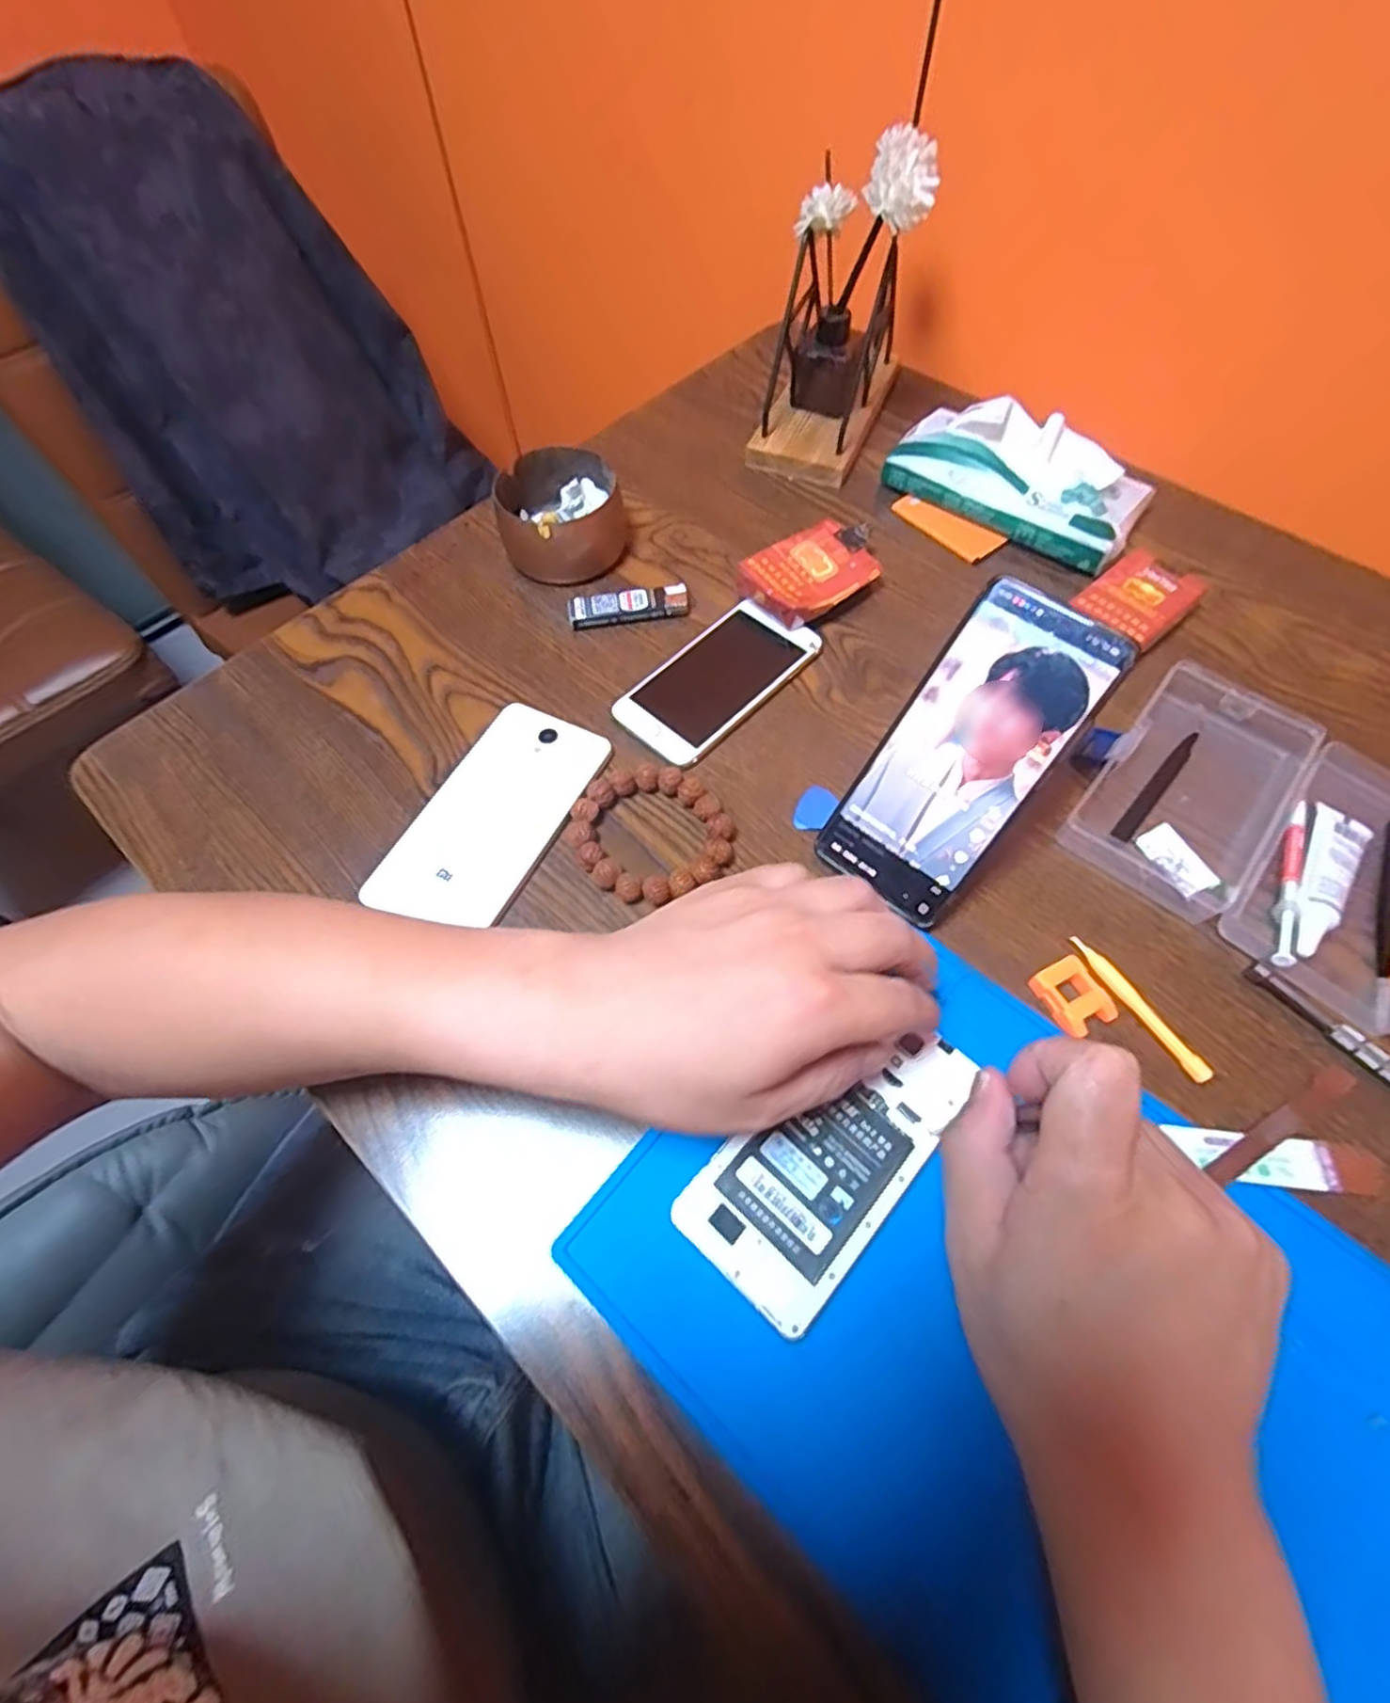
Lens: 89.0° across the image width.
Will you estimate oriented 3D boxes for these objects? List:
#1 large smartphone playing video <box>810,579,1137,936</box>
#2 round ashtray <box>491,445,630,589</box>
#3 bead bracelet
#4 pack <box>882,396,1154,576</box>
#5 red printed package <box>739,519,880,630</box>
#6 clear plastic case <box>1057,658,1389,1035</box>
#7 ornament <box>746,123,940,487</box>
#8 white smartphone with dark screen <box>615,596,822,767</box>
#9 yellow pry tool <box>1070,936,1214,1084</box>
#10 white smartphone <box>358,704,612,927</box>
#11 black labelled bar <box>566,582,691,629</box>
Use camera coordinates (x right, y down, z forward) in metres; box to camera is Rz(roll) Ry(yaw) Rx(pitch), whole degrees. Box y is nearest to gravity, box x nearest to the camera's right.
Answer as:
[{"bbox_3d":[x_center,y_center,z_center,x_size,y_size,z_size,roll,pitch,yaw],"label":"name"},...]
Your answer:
[{"bbox_3d":[0.134,-0.047,0.351,0.075,0.007,0.161,39,109,19],"label":"large smartphone playing video"},{"bbox_3d":[-0.094,-0.237,0.500,0.086,0.050,0.081,0,61,1],"label":"round ashtray"},{"bbox_3d":[-0.025,-0.011,0.394,0.082,0.014,0.085,0,61,1],"label":"bead bracelet"},{"bbox_3d":[0.230,-0.267,0.507,0.175,0.051,0.083,34,66,18],"label":"pack"},{"bbox_3d":[0.083,-0.188,0.480,0.096,0.030,0.058,-35,66,-17],"label":"red printed package"},{"bbox_3d":[0.314,-0.016,0.383,0.173,0.022,0.158,37,68,19],"label":"clear plastic case"},{"bbox_3d":[0.103,-0.395,0.503,0.097,0.153,0.154,11,62,7],"label":"ornament"},{"bbox_3d":[0.015,-0.110,0.450,0.067,0.009,0.131,40,68,20],"label":"white smartphone with dark screen"},{"bbox_3d":[0.217,0.074,0.345,0.012,0.007,0.081,-28,64,-14],"label":"yellow pry tool"},{"bbox_3d":[-0.114,-0.021,0.404,0.076,0.010,0.142,26,64,14],"label":"white smartphone"},{"bbox_3d":[-0.045,-0.167,0.481,0.081,0.013,0.024,-7,61,-3],"label":"black labelled bar"}]

